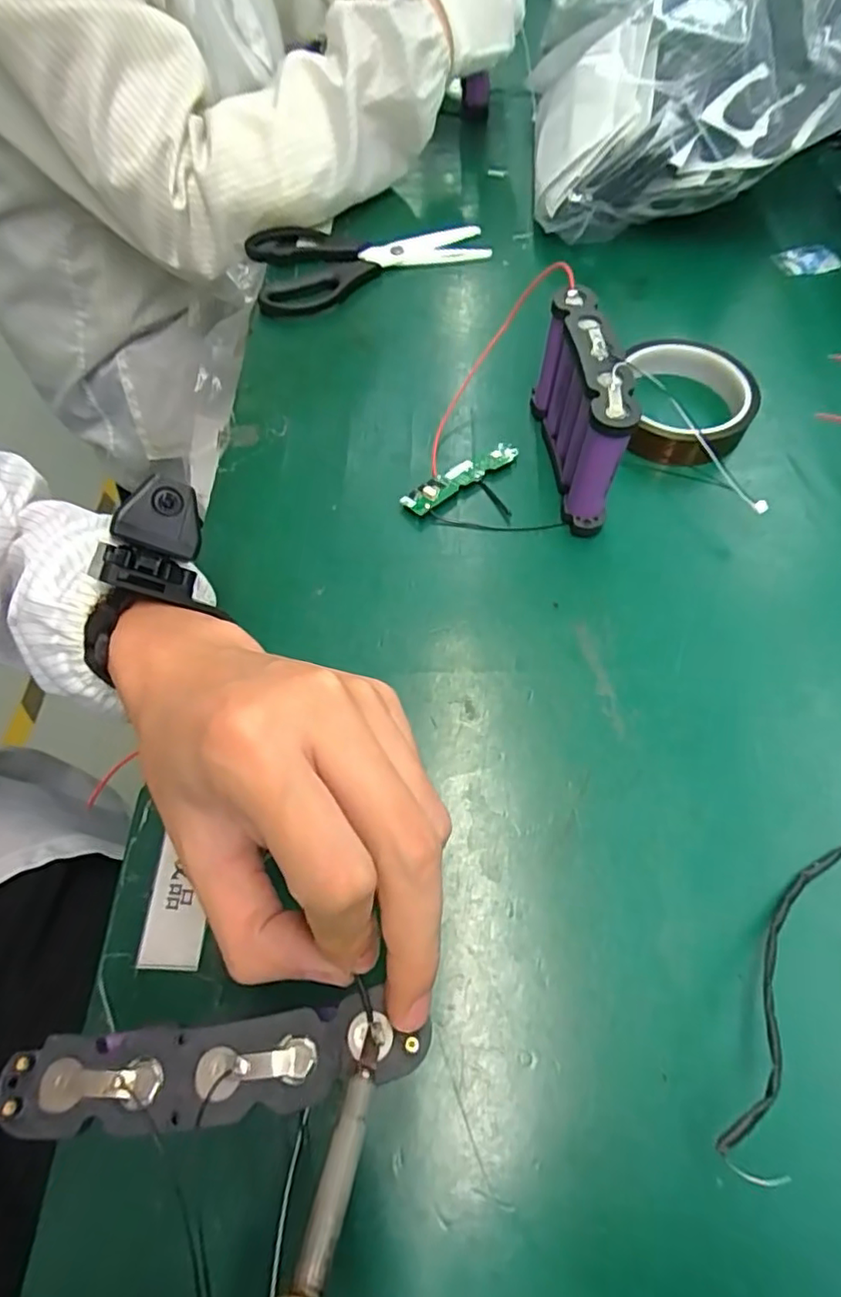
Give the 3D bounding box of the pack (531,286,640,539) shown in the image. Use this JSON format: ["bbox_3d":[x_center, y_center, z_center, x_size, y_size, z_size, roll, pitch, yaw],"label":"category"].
[{"bbox_3d":[0.091,-0.133,0.343,0.025,0.081,0.112,-7,61,-2],"label":"pack"}]

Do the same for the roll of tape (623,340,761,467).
[{"bbox_3d":[0.166,-0.156,0.383,0.084,0.027,0.095,28,66,16],"label":"roll of tape"}]

